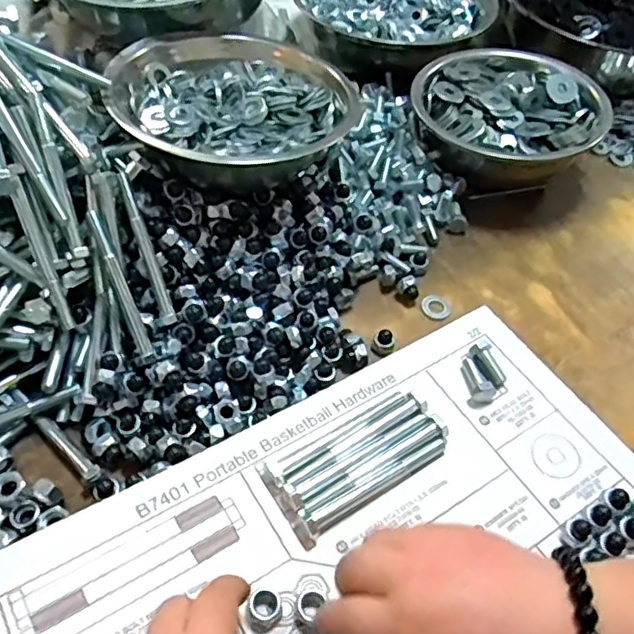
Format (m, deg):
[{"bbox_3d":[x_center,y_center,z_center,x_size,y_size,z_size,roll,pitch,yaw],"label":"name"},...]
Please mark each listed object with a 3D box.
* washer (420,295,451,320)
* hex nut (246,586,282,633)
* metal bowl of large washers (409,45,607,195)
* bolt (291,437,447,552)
[{"bbox_3d":[0.094,-0.009,0.494,0.024,0.004,0.025,3,53,-4],"label":"washer"},{"bbox_3d":[-0.028,0.155,0.331,0.018,0.008,0.023,10,53,2],"label":"hex nut"},{"bbox_3d":[0.177,-0.186,0.591,0.164,0.071,0.170,3,53,-4],"label":"metal bowl of large washers"},{"bbox_3d":[0.036,0.102,0.373,0.110,0.015,0.015,-25,60,-22],"label":"bolt"}]

